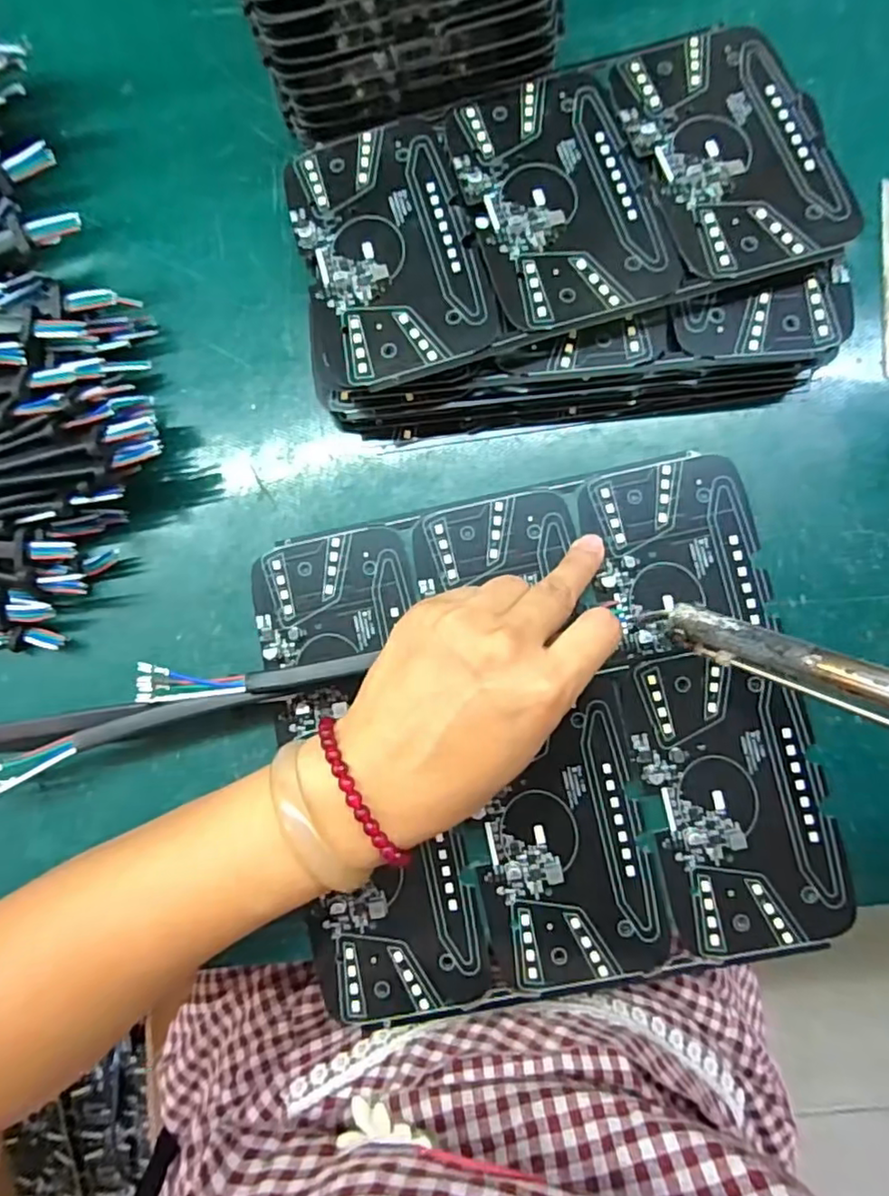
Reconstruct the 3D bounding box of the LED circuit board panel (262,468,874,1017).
[{"bbox_3d":[0.042,0.062,0.284,0.229,0.005,0.221,-12,84,3],"label":"LED circuit board panel"}]

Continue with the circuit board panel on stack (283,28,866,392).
[{"bbox_3d":[0.051,-0.180,0.280,0.230,0.004,0.134,-15,76,2],"label":"circuit board panel on stack"}]

